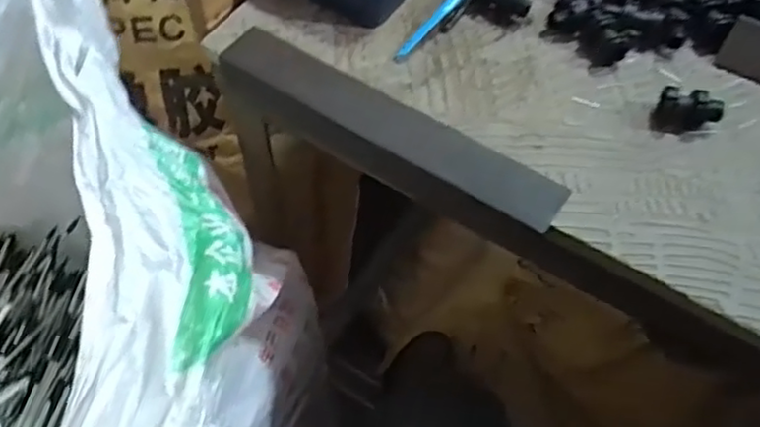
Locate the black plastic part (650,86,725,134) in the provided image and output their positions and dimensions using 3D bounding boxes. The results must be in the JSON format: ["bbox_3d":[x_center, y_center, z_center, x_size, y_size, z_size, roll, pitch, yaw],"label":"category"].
[{"bbox_3d":[0.194,-0.064,0.428,0.038,0.021,0.020,7,59,4],"label":"black plastic part"}]

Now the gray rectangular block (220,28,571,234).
[{"bbox_3d":[0.005,-0.057,0.425,0.234,0.009,0.031,30,63,16],"label":"gray rectangular block"}]

